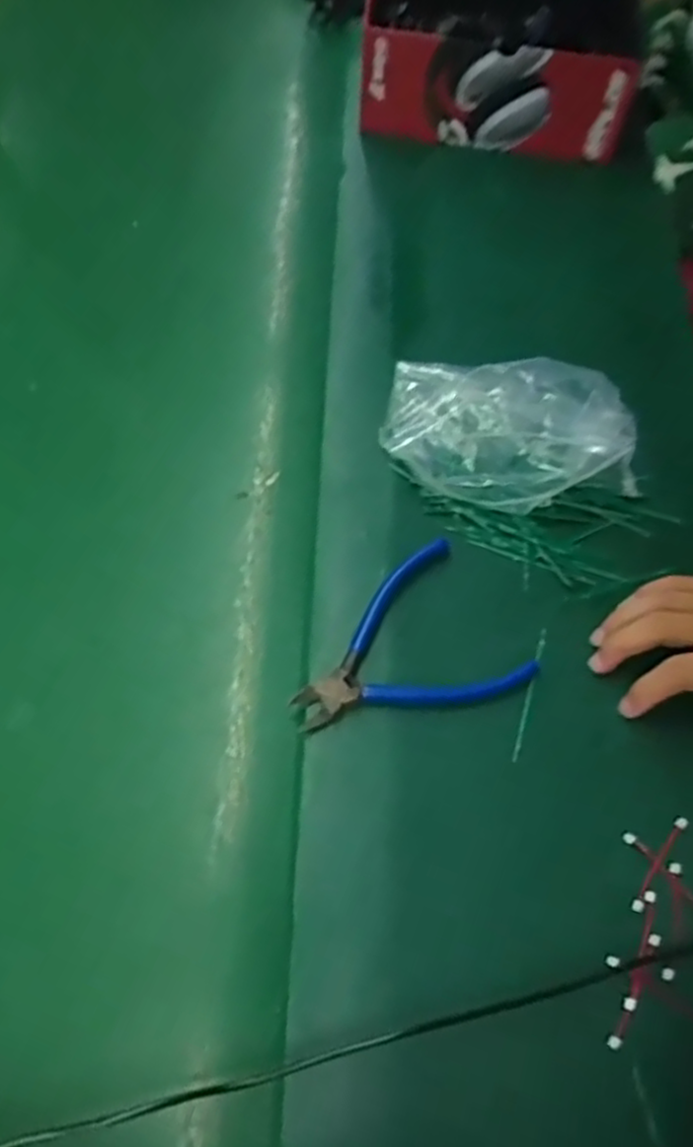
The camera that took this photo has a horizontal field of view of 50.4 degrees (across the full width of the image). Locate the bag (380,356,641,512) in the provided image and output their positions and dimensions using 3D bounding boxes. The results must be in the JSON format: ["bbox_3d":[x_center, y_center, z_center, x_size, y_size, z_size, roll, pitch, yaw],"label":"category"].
[{"bbox_3d":[0.114,-0.098,0.503,0.177,0.061,0.112,13,63,6],"label":"bag"}]

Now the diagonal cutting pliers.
[{"bbox_3d":[0.030,0.048,0.450,0.137,0.019,0.104,-26,65,-14],"label":"diagonal cutting pliers"}]

